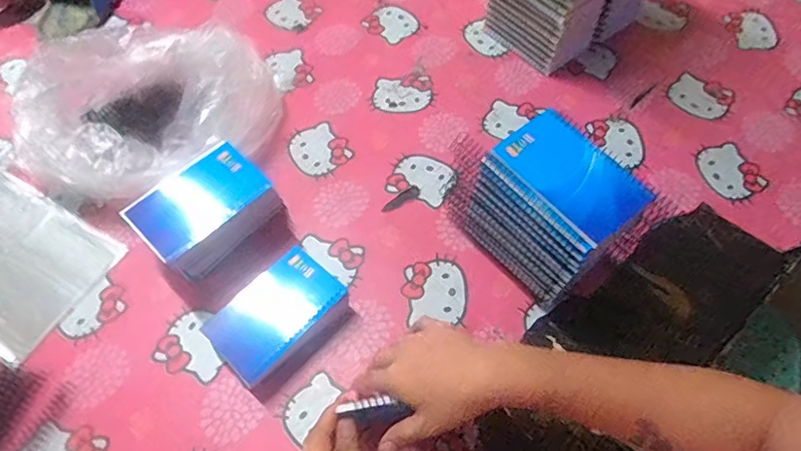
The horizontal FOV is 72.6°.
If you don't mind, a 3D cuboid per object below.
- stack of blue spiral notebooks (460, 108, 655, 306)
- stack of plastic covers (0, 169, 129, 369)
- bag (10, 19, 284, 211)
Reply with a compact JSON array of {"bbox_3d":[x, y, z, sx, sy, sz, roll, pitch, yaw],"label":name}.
[{"bbox_3d":[0.151,-0.009,0.563,0.091,0.159,0.132,-36,64,-18],"label":"stack of blue spiral notebooks"},{"bbox_3d":[-0.478,0.032,0.644,0.270,0.008,0.168,26,64,17],"label":"stack of plastic covers"},{"bbox_3d":[-0.303,-0.135,0.675,0.259,0.111,0.226,6,60,6],"label":"bag"}]

